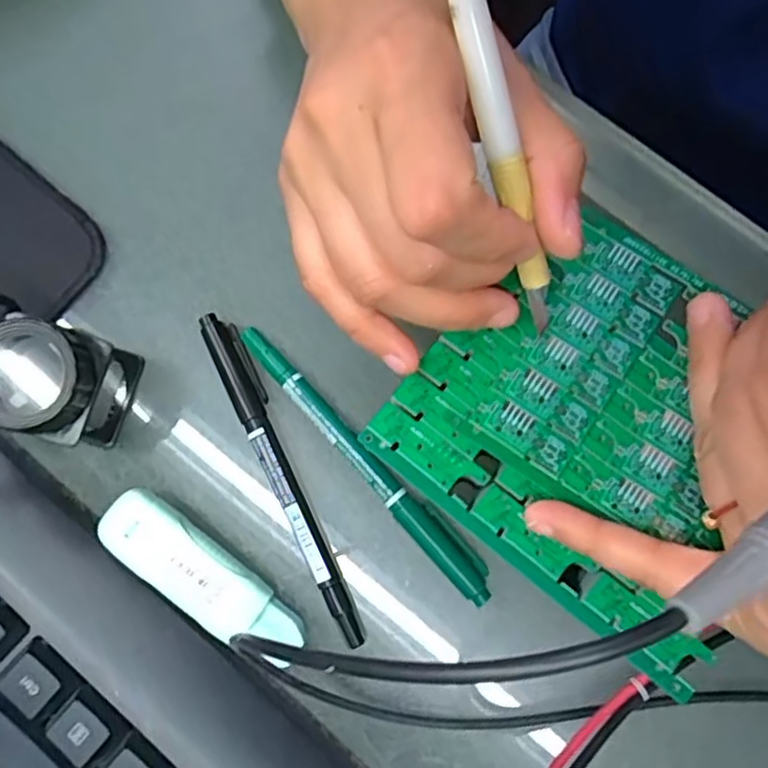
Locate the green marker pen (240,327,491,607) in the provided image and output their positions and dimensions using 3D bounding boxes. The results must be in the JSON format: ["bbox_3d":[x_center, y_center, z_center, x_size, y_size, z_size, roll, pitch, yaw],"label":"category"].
[{"bbox_3d":[-0.007,0.028,0.263,0.014,0.007,0.137,-42,82,-3],"label":"green marker pen"}]

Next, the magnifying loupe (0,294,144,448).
[{"bbox_3d":[-0.126,-0.002,0.248,0.055,0.050,0.045,18,77,3],"label":"magnifying loupe"}]

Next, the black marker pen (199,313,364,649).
[{"bbox_3d":[-0.040,0.035,0.262,0.013,0.010,0.137,-26,81,-1],"label":"black marker pen"}]

